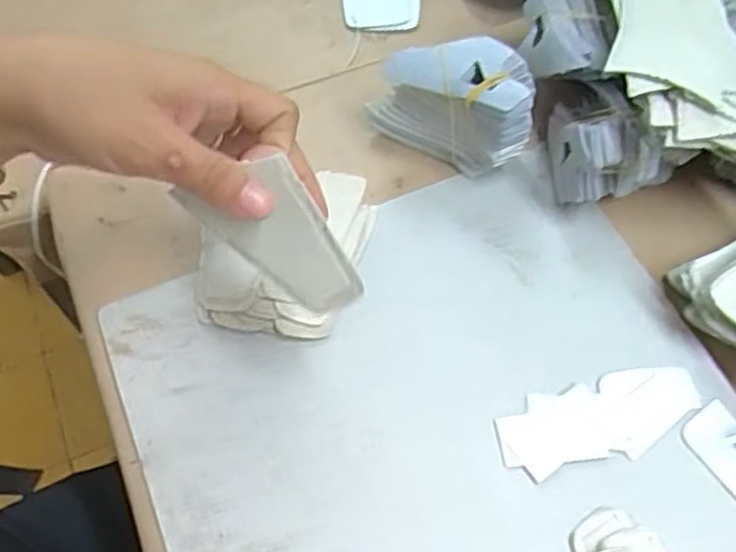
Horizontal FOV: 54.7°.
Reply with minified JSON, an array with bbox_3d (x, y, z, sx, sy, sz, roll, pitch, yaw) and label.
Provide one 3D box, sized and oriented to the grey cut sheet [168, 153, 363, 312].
[{"bbox_3d":[-0.043,-0.013,0.321,0.055,0.077,0.007,-19,30,21],"label":"grey cut sheet"}]

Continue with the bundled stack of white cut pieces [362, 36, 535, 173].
[{"bbox_3d":[0.051,-0.105,0.438,0.098,0.074,0.048,15,62,8],"label":"bundled stack of white cut pieces"}]

